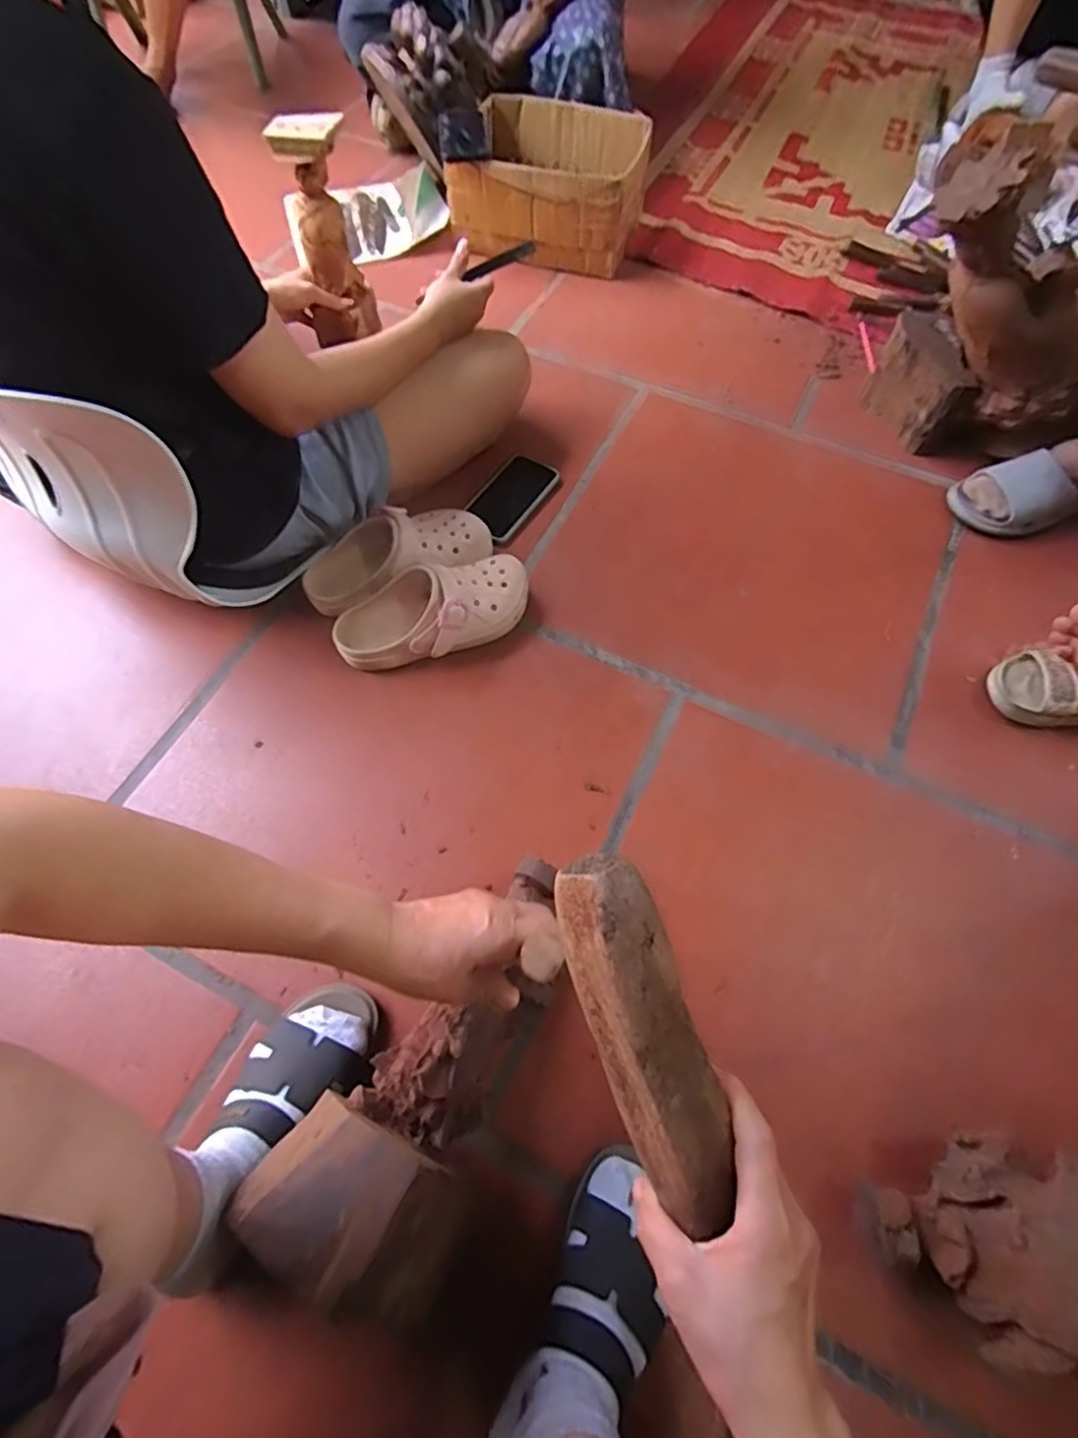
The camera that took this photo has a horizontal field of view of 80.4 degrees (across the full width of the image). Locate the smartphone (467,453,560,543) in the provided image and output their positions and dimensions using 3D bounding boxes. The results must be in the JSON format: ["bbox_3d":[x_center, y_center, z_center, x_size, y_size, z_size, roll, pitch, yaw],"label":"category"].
[{"bbox_3d":[-0.043,-0.322,0.923,0.084,0.017,0.150,31,68,15],"label":"smartphone"}]

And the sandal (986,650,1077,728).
[{"bbox_3d":[0.644,-0.036,0.746,0.195,0.066,0.089,5,63,3],"label":"sandal"}]

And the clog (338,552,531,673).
[{"bbox_3d":[-0.129,-0.136,0.785,0.247,0.091,0.105,-26,66,-12],"label":"clog"}]

